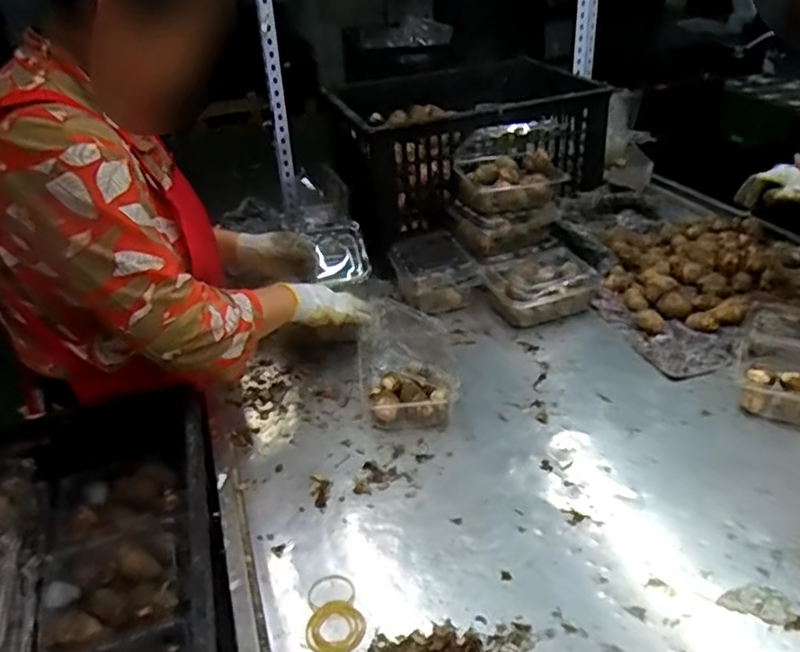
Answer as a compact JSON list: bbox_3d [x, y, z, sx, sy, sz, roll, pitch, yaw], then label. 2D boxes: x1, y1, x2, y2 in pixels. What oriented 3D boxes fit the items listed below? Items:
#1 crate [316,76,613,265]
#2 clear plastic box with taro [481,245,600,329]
[{"bbox_3d":[0.139,-0.353,1.283,0.528,0.223,0.276,-13,34,-14],"label":"crate"},{"bbox_3d":[0.237,-0.063,1.104,0.173,0.074,0.127,-16,33,-19],"label":"clear plastic box with taro"}]

